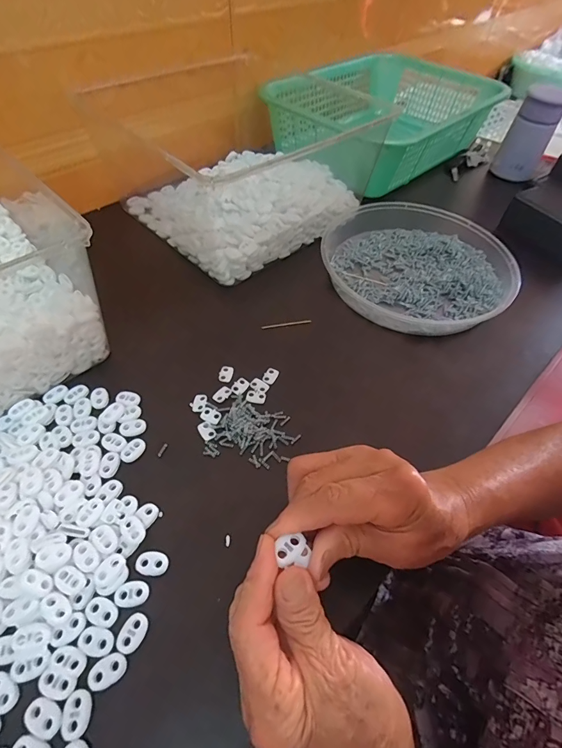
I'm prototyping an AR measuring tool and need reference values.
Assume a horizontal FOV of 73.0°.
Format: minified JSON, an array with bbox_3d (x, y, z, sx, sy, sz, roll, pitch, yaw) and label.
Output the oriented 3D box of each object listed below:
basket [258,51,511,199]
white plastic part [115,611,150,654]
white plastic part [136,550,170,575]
[{"bbox_3d":[0.176,-0.455,0.667,0.388,0.116,0.288,-36,63,-27],"label":"basket"},{"bbox_3d":[-0.098,0.170,0.249,0.016,0.004,0.022,24,55,14],"label":"white plastic part"},{"bbox_3d":[-0.093,0.137,0.276,0.023,0.004,0.016,4,53,-1],"label":"white plastic part"}]

